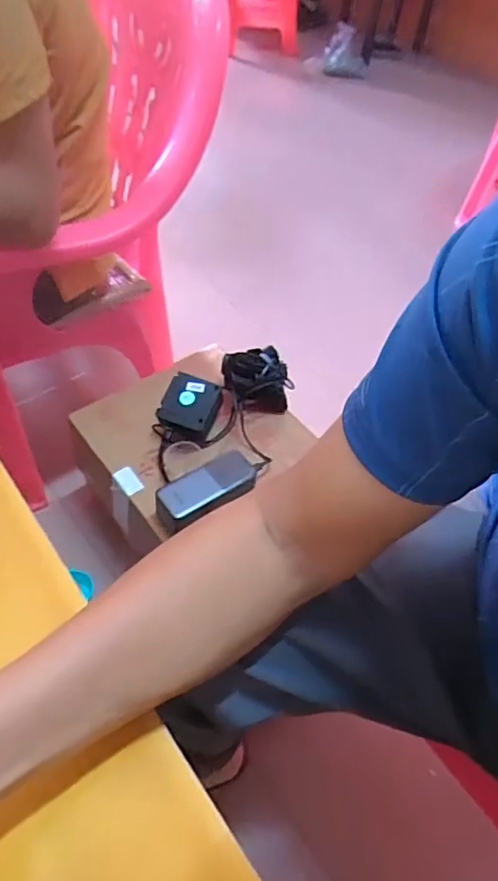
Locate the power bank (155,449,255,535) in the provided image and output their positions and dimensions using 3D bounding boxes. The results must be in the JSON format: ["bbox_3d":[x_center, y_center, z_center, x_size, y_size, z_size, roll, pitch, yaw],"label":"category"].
[{"bbox_3d":[-0.053,0.068,0.741,0.135,0.053,0.056,-31,61,-25],"label":"power bank"}]

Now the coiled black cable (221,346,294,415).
[{"bbox_3d":[0.012,-0.085,0.845,0.091,0.079,0.088,-5,53,-9],"label":"coiled black cable"}]

